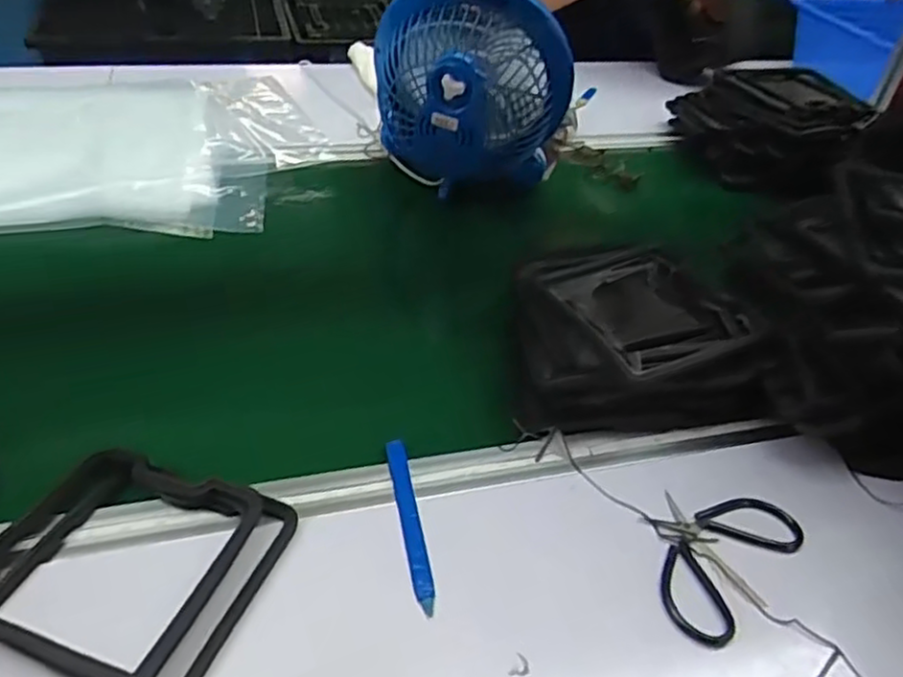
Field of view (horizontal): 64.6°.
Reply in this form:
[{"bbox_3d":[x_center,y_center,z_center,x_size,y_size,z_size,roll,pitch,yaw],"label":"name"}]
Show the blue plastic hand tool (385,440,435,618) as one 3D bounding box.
[{"bbox_3d":[-0.031,0.134,0.527,0.016,0.009,0.145,-4,42,-12],"label":"blue plastic hand tool"}]

